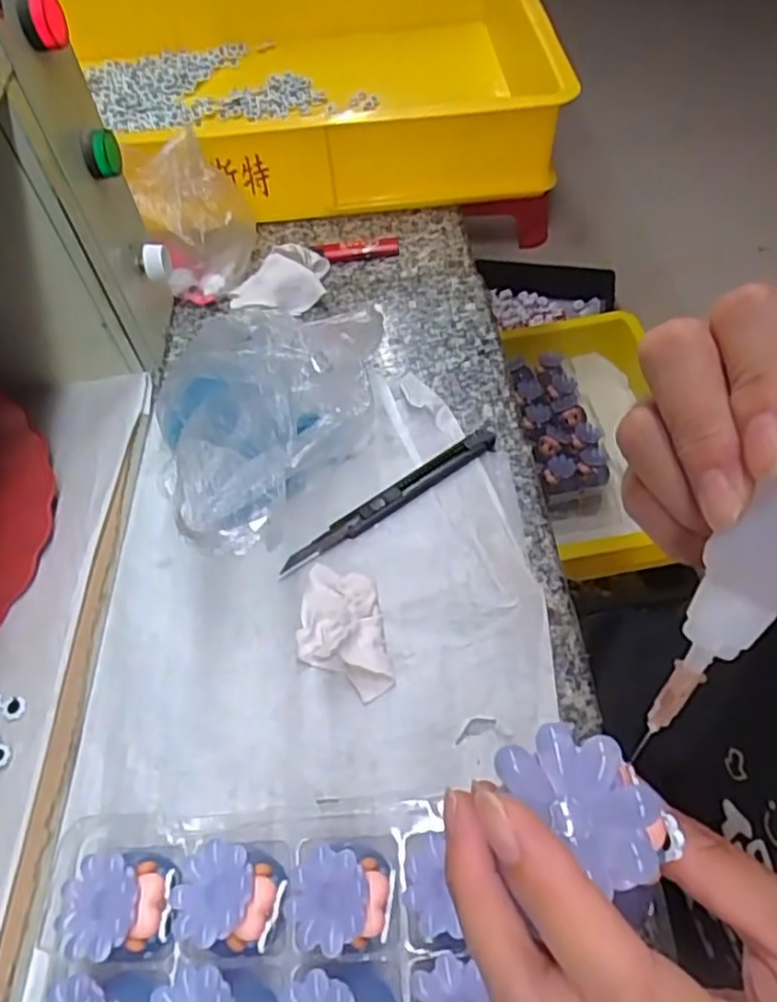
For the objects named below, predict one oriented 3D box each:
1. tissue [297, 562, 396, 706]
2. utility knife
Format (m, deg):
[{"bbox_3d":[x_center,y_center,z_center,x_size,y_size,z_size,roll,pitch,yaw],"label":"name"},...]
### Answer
[{"bbox_3d":[-0.028,0.067,0.386,0.047,0.023,0.082,-11,55,-4],"label":"tissue"},{"bbox_3d":[0.004,-0.003,0.434,0.163,0.006,0.016,-34,60,-18],"label":"utility knife"}]

